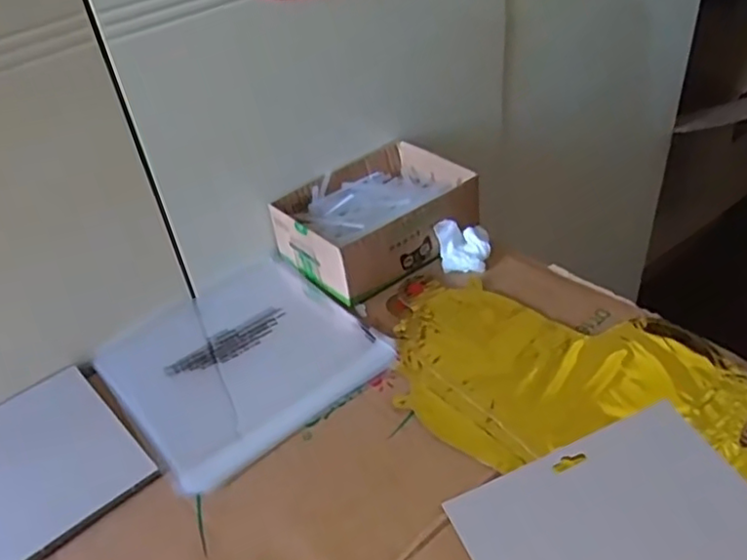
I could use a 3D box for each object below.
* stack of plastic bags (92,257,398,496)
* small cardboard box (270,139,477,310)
[{"bbox_3d":[-0.126,0.066,0.598,0.210,0.023,0.229,-29,41,-27],"label":"stack of plastic bags"},{"bbox_3d":[0.005,-0.069,0.690,0.193,0.061,0.143,-31,45,-26],"label":"small cardboard box"}]

